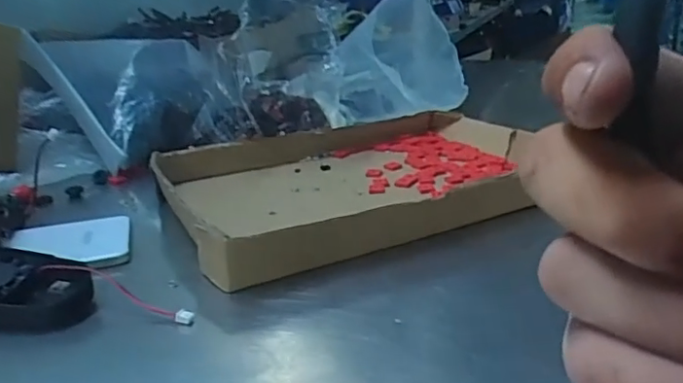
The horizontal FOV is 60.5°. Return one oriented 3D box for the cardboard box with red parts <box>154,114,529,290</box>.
[{"bbox_3d":[0.028,-0.018,0.505,0.329,0.037,0.233,-11,23,-22],"label":"cardboard box with red parts"}]

